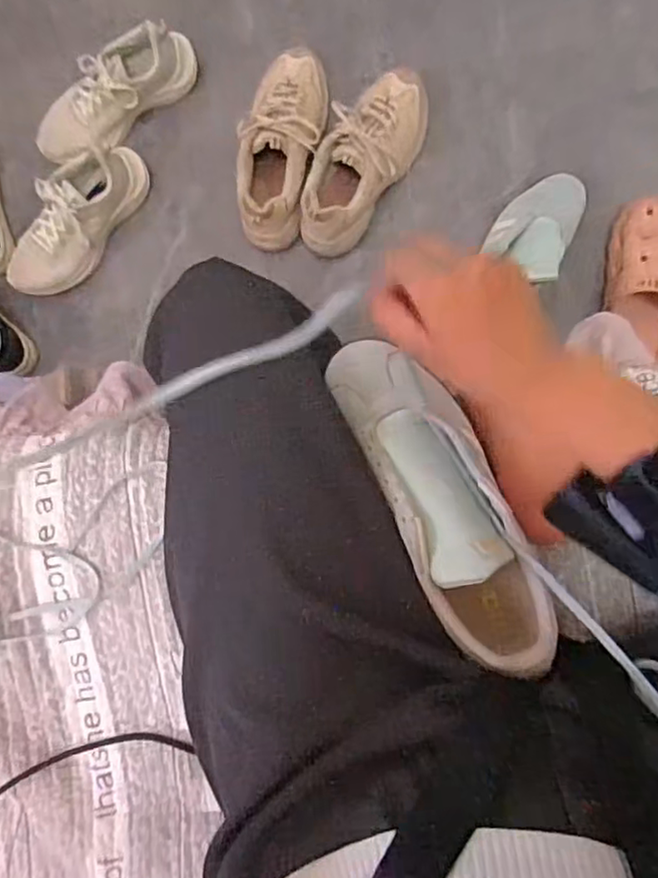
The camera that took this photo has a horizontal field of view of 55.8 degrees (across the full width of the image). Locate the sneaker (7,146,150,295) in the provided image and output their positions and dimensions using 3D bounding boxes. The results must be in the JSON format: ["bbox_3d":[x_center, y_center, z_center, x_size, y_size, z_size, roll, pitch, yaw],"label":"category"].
[{"bbox_3d":[-0.356,-0.303,0.871,0.254,0.094,0.089,-44,88,5],"label":"sneaker"}]

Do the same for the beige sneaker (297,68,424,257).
[{"bbox_3d":[0.048,-0.373,0.828,0.111,0.094,0.259,24,94,4],"label":"beige sneaker"}]

